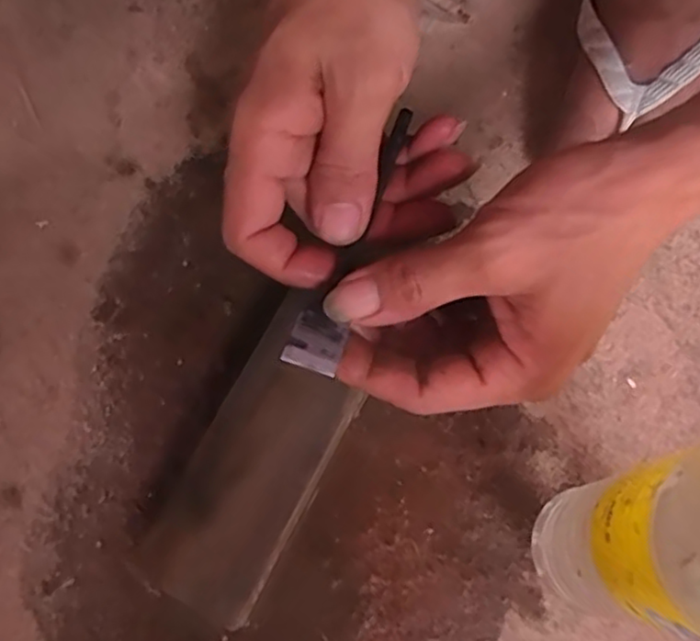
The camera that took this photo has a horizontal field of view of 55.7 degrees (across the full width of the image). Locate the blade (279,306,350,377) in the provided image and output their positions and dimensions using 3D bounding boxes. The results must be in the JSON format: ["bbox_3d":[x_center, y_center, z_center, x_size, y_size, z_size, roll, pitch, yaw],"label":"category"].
[{"bbox_3d":[-0.013,0.008,0.260,0.021,0.004,0.023,20,74,8],"label":"blade"}]

